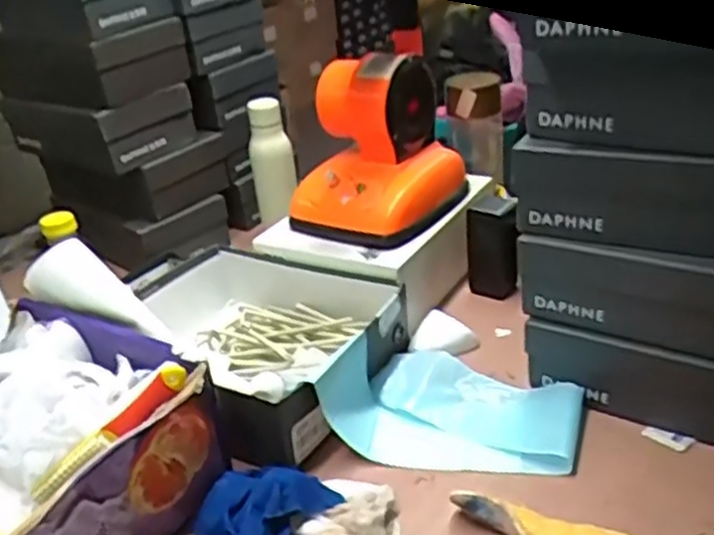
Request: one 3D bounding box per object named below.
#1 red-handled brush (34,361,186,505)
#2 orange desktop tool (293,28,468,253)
[{"bbox_3d":[-0.212,0.142,0.653,0.156,0.022,0.021,-42,42,-23],"label":"red-handled brush"},{"bbox_3d":[0.025,-0.173,0.991,0.174,0.227,0.204,12,34,29],"label":"orange desktop tool"}]

